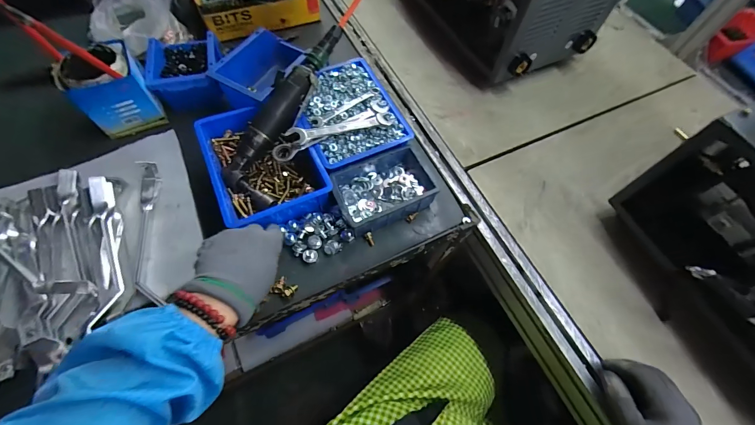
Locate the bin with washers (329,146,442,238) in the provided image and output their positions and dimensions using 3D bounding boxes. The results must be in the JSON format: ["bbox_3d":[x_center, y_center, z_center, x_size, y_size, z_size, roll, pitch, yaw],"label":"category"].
[{"bbox_3d":[0.006,-0.035,0.495,0.139,0.054,0.102,-21,66,-14],"label":"bin with washers"}]

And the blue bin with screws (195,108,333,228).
[{"bbox_3d":[-0.170,-0.072,0.498,0.145,0.065,0.201,-23,67,-14],"label":"blue bin with screws"}]

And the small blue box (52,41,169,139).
[{"bbox_3d":[-0.419,-0.191,0.521,0.105,0.101,0.087,-34,70,-19],"label":"small blue box"}]

